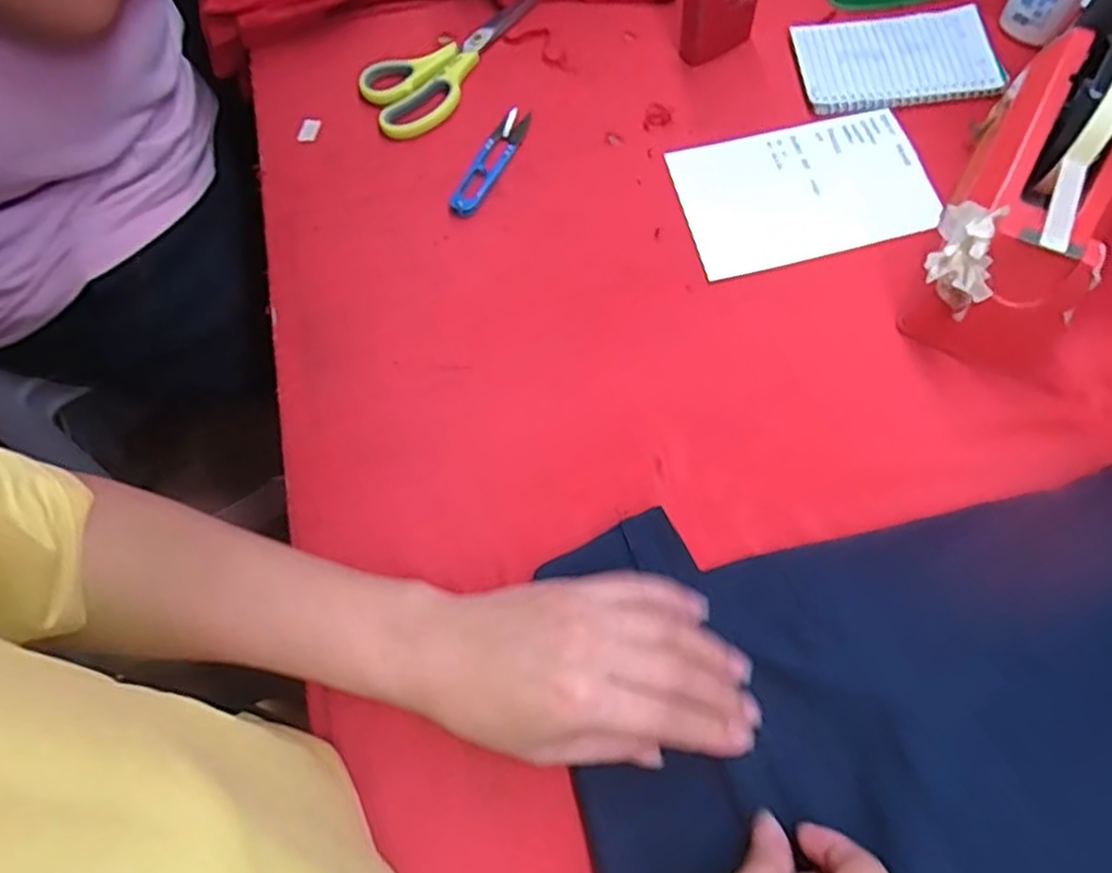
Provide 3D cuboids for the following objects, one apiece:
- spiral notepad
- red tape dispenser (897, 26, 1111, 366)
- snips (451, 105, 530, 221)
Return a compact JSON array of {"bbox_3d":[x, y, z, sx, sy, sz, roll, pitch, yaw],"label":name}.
[{"bbox_3d":[0.242,-0.270,0.513,0.134,0.017,0.082,-4,66,1],"label":"spiral notepad"},{"bbox_3d":[0.275,-0.133,0.402,0.081,0.119,0.165,27,71,14],"label":"red tape dispenser"},{"bbox_3d":[-0.047,-0.197,0.512,0.021,0.008,0.100,23,70,13],"label":"snips"}]

